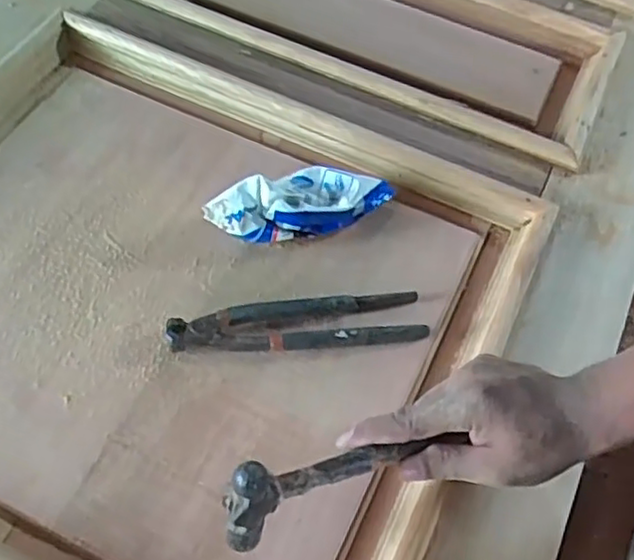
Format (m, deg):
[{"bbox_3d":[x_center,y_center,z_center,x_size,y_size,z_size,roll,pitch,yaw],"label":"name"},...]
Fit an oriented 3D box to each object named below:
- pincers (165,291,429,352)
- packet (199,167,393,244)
[{"bbox_3d":[-0.017,0.036,0.572,0.212,0.017,0.045,-4,59,-5],"label":"pincers"},{"bbox_3d":[-0.013,-0.072,0.619,0.176,0.058,0.068,-8,59,-8],"label":"packet"}]

